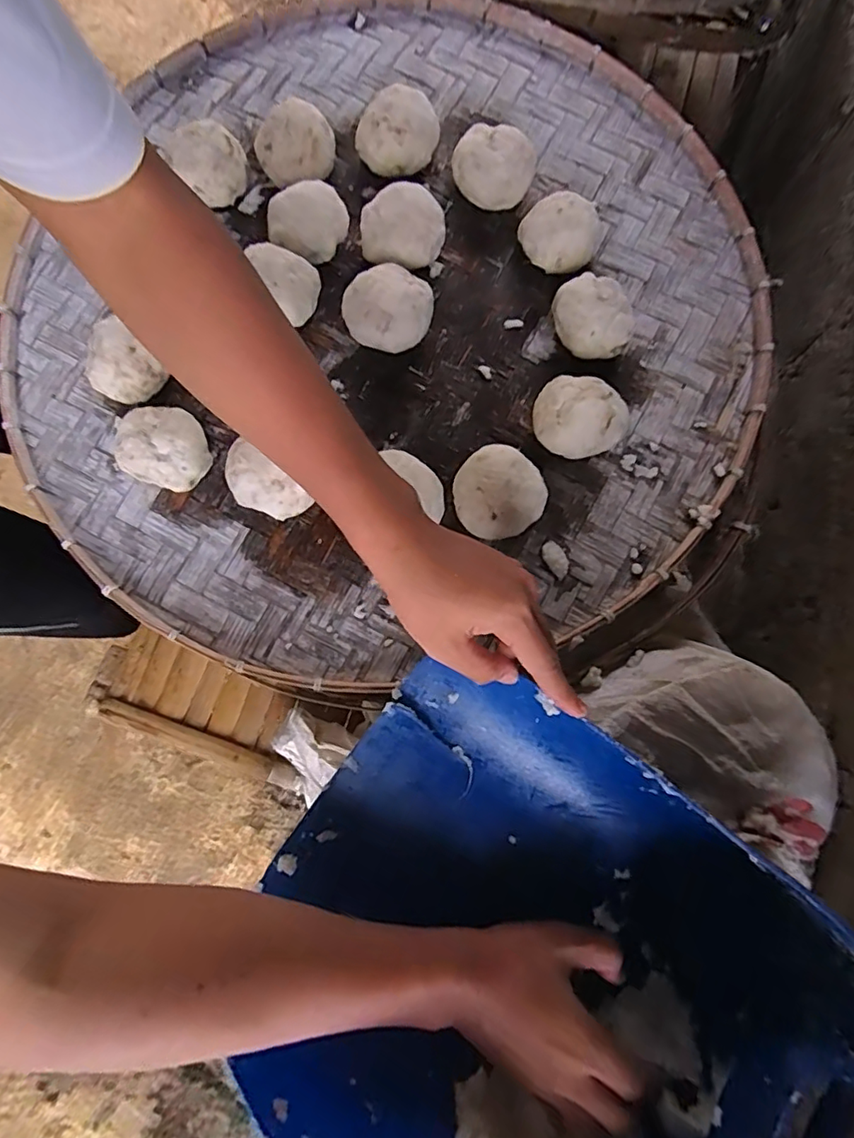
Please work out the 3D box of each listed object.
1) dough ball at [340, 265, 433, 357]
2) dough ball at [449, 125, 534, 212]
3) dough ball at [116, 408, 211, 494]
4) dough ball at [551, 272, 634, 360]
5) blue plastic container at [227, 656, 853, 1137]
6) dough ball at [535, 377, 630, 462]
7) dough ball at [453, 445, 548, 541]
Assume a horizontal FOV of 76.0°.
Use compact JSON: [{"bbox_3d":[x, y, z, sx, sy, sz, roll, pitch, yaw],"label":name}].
[{"bbox_3d":[-0.036,-0.242,0.509,0.080,0.057,0.073,-27,78,-5],"label":"dough ball"},{"bbox_3d":[0.067,-0.407,0.550,0.083,0.048,0.068,2,77,2],"label":"dough ball"},{"bbox_3d":[-0.232,-0.105,0.481,0.069,0.061,0.068,-27,78,-5],"label":"dough ball"},{"bbox_3d":[0.157,-0.240,0.520,0.067,0.051,0.077,-31,78,-6],"label":"dough ball"},{"bbox_3d":[0.063,0.261,0.373,0.337,0.139,0.286,35,80,9],"label":"blue plastic container"},{"bbox_3d":[0.137,-0.137,0.495,0.080,0.060,0.069,-1,77,1],"label":"dough ball"},{"bbox_3d":[0.063,-0.065,0.483,0.080,0.058,0.074,0,77,1],"label":"dough ball"}]

